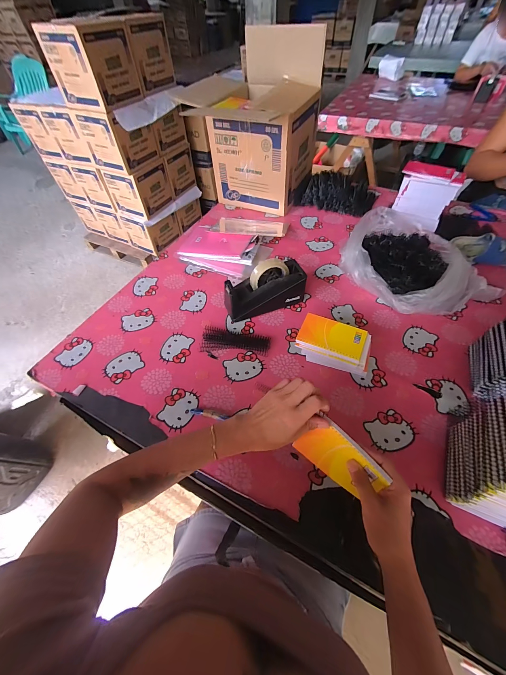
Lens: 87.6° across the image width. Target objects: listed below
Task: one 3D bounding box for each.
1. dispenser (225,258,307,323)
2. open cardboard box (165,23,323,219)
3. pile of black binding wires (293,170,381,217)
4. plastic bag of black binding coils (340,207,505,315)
[{"bbox_3d":[0.030,-0.122,0.660,0.198,0.118,0.072,-18,54,-10],"label":"dispenser"},{"bbox_3d":[-0.003,-0.740,0.947,0.411,0.420,0.366,20,57,18],"label":"open cardboard box"},{"bbox_3d":[0.312,-0.546,0.974,0.282,0.080,0.173,16,56,15],"label":"pile of black binding wires"},{"bbox_3d":[0.403,-0.210,0.717,0.294,0.101,0.331,-3,54,0],"label":"plastic bag of black binding coils"}]

